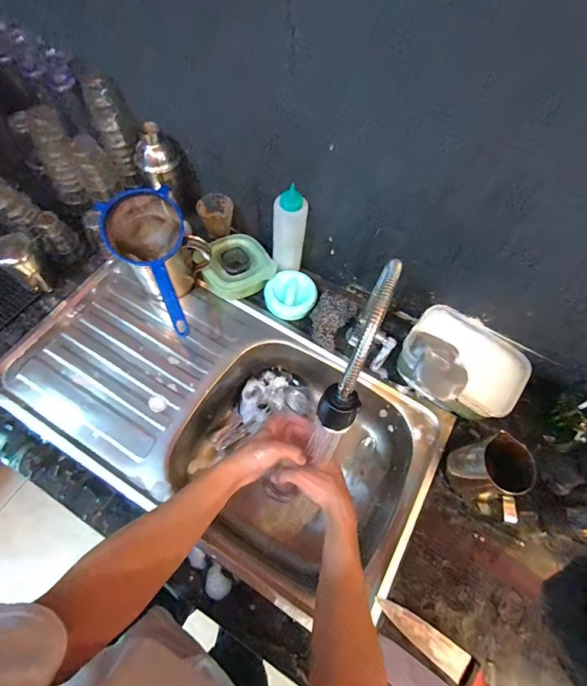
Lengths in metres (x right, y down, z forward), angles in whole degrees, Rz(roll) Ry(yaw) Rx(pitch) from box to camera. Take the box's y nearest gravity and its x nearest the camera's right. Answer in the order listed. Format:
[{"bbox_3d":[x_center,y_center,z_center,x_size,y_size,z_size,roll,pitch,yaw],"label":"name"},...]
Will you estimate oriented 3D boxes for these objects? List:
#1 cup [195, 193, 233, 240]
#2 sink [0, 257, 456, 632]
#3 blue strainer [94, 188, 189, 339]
[{"bbox_3d":[-0.161,-0.273,0.757,0.069,0.058,0.065,1,64,-3],"label":"cup"},{"bbox_3d":[-0.133,0.132,0.679,0.745,0.141,0.394,30,66,11],"label":"sink"},{"bbox_3d":[-0.226,-0.141,0.597,0.131,0.075,0.254,-25,68,-14],"label":"blue strainer"}]

